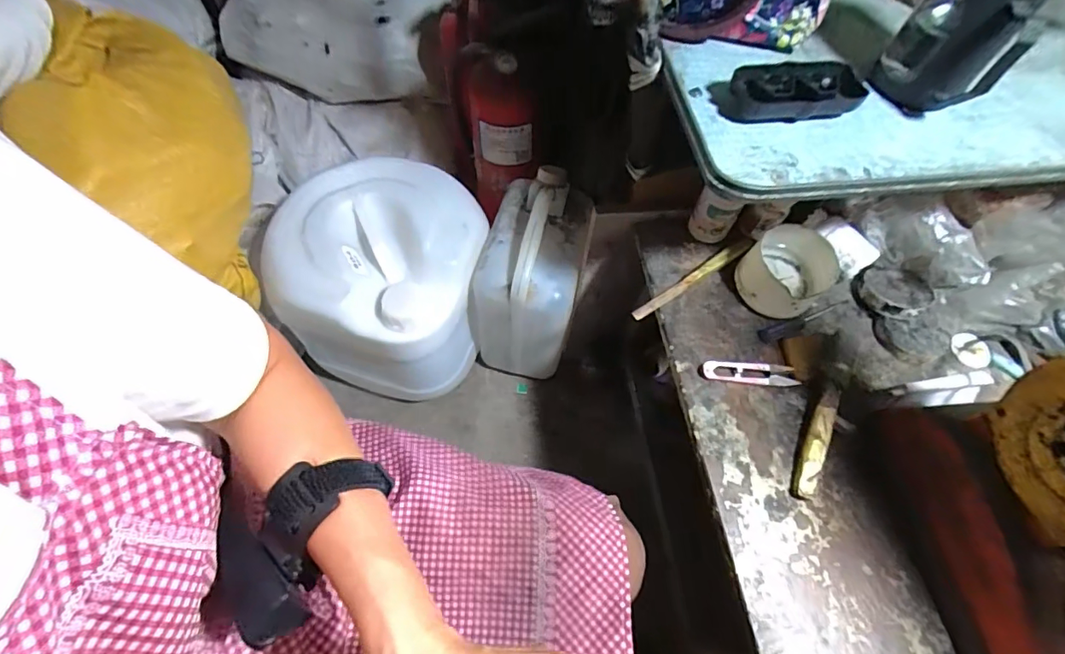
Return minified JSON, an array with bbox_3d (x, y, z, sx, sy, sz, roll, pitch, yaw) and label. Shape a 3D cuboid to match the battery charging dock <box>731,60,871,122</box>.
[{"bbox_3d":[0.237,-0.206,0.432,0.115,0.025,0.054,-4,63,-4],"label":"battery charging dock"}]

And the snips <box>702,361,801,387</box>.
[{"bbox_3d":[0.235,0.050,0.530,0.099,0.011,0.023,4,62,0],"label":"snips"}]

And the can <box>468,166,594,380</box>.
[{"bbox_3d":[0.004,-0.074,0.809,0.153,0.288,0.217,16,63,6],"label":"can"}]

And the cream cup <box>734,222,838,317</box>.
[{"bbox_3d":[0.286,-0.060,0.555,0.089,0.060,0.098,41,68,17],"label":"cream cup"}]

